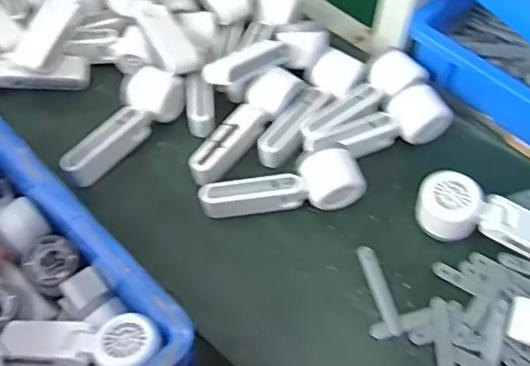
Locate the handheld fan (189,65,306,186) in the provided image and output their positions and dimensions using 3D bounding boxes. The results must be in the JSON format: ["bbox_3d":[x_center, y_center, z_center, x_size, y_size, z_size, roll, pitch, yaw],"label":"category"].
[{"bbox_3d":[-0.024,-0.066,0.649,0.053,0.054,0.166,38,65,21],"label":"handheld fan"}]

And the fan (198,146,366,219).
[{"bbox_3d":[0.020,0.008,0.609,0.173,0.059,0.055,-13,59,-9],"label":"fan"}]

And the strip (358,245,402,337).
[{"bbox_3d":[0.118,0.108,0.577,0.016,0.004,0.098,-12,59,-8],"label":"strip"}]

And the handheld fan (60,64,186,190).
[{"bbox_3d":[-0.167,-0.071,0.654,0.167,0.059,0.057,-40,67,-22],"label":"handheld fan"}]

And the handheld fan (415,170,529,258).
[{"bbox_3d":[0.244,0.039,0.582,0.169,0.047,0.056,18,60,10],"label":"handheld fan"}]

